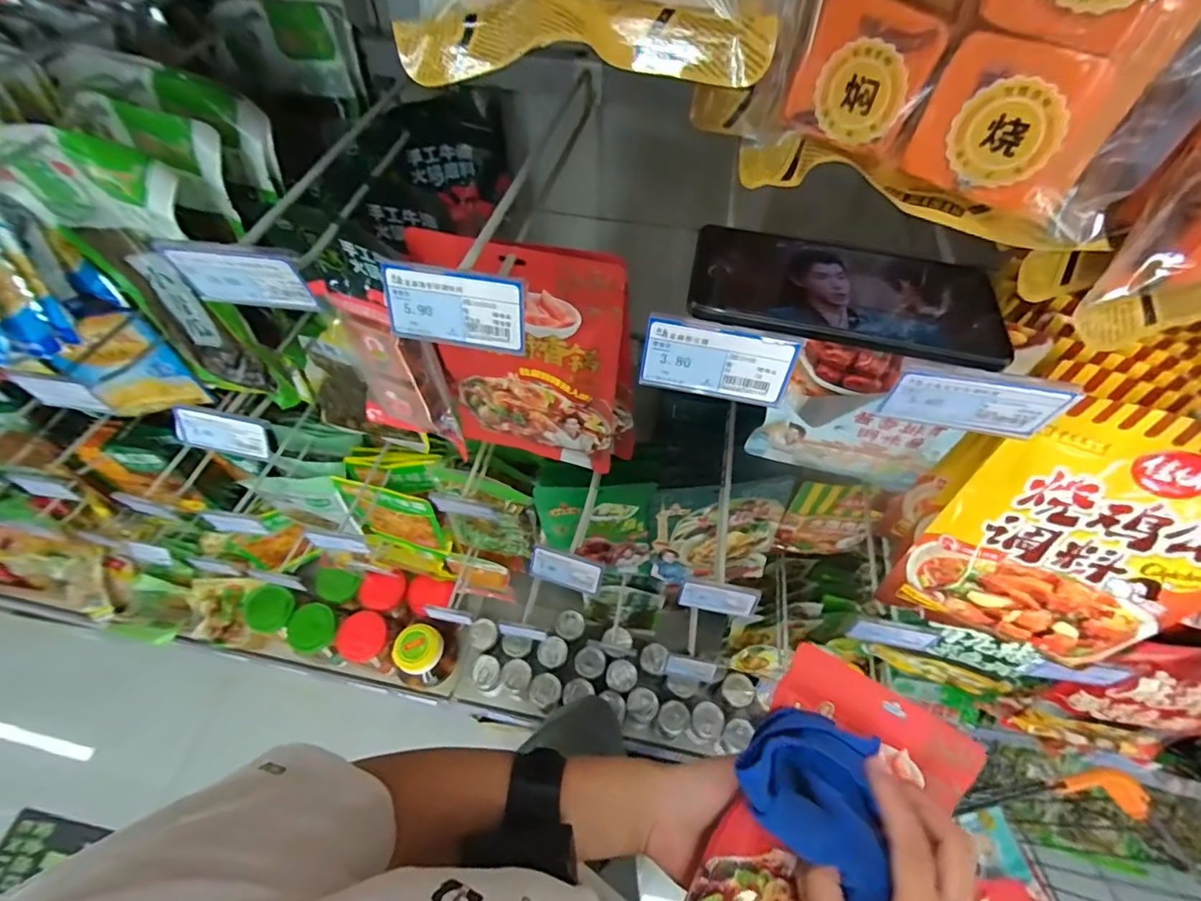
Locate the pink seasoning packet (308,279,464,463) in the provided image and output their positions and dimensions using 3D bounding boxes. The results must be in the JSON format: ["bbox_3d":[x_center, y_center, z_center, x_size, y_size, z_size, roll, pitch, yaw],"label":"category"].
[{"bbox_3d":[-0.204,-0.074,0.528,0.130,0.197,0.019,23,60,14],"label":"pink seasoning packet"}]

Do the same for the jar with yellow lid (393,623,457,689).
[{"bbox_3d":[-0.380,0.445,1.142,0.109,0.162,0.104,0,57,0],"label":"jar with yellow lid"}]

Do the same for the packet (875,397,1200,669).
[{"bbox_3d":[0.348,0.076,0.389,0.173,0.233,0.014,21,44,14],"label":"packet"}]

